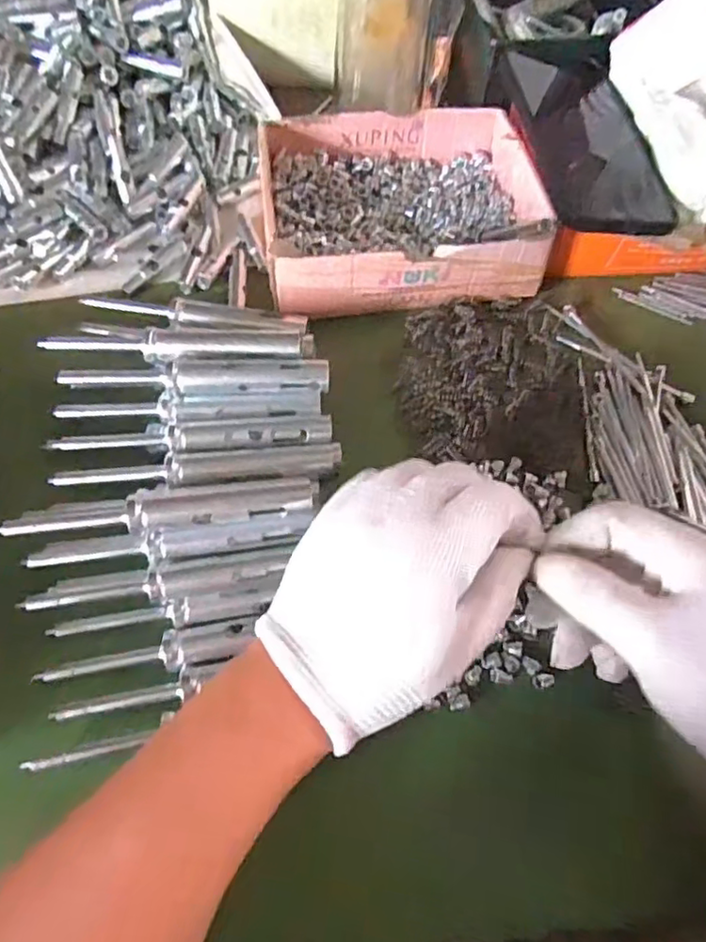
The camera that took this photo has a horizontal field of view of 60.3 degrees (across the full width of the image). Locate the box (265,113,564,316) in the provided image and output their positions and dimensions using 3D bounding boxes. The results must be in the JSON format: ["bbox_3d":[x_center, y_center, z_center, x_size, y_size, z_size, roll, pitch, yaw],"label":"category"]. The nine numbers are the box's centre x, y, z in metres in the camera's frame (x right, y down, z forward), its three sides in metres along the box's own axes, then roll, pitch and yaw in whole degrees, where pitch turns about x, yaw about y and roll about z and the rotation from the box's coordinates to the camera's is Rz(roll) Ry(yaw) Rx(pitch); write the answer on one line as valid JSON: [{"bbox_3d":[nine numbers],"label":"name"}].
[{"bbox_3d":[0.029,-0.181,0.402,0.179,0.039,0.152,-6,65,-6],"label":"box"}]

